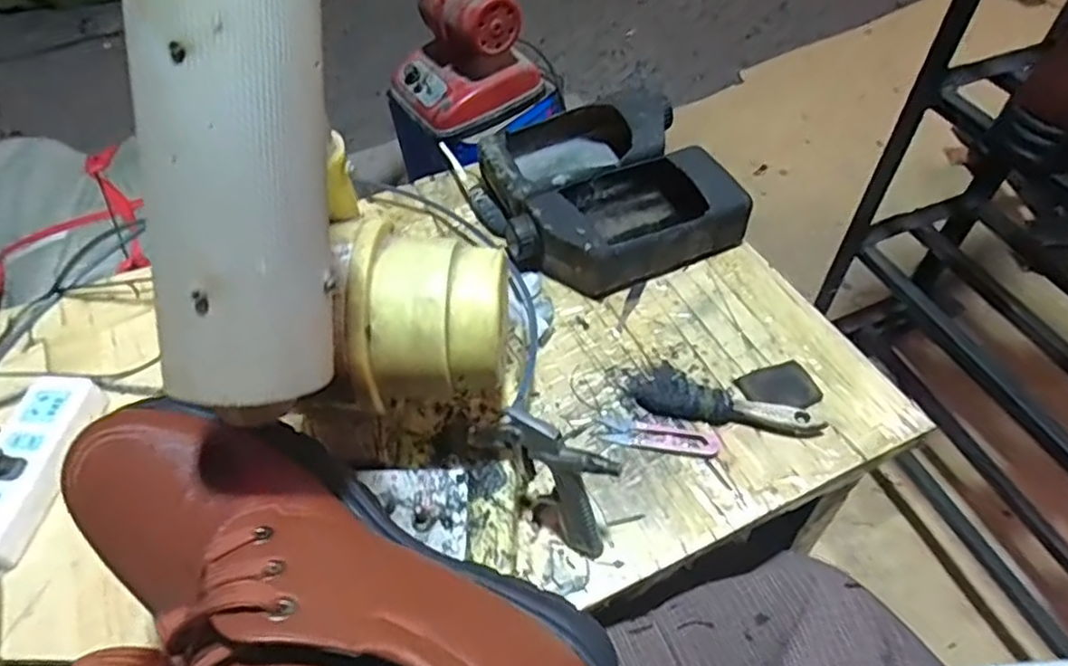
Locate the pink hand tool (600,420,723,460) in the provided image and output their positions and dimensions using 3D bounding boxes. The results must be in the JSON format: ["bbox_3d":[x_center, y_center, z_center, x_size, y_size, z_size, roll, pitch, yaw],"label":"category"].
[{"bbox_3d":[0.105,0.086,0.547,0.095,0.005,0.027,11,54,10],"label":"pink hand tool"}]

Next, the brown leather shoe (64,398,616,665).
[{"bbox_3d":[-0.104,0.129,0.286,0.272,0.172,0.100,29,93,19],"label":"brown leather shoe"}]

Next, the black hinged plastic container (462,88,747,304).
[{"bbox_3d":[0.065,-0.156,0.704,0.232,0.066,0.246,-23,55,-14],"label":"black hinged plastic container"}]

